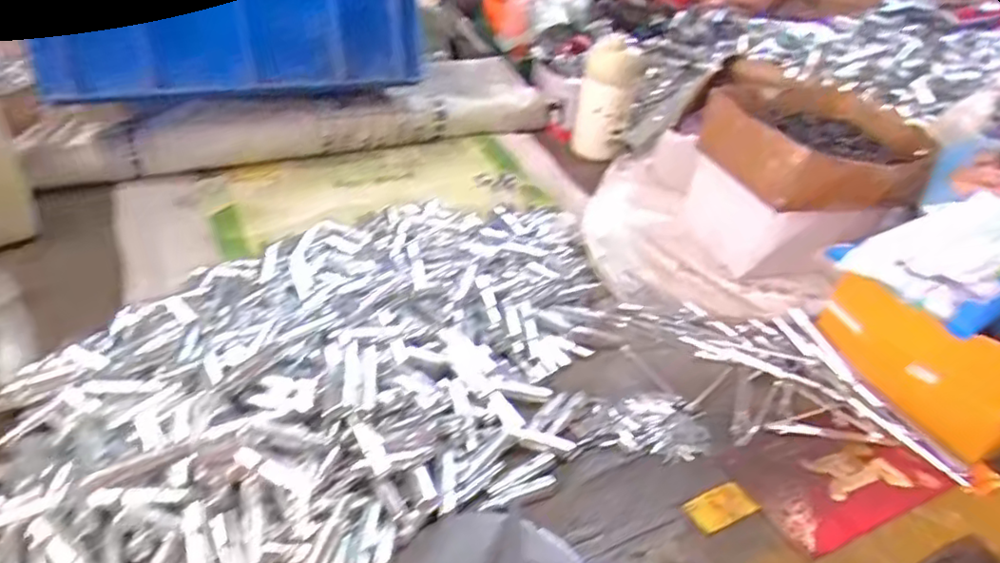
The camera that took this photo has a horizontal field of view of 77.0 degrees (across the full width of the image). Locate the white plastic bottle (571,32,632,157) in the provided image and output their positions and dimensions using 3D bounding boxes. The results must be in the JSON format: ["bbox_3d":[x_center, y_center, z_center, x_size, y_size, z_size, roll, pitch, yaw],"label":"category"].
[{"bbox_3d":[0.134,-0.229,0.790,0.067,0.136,0.051,15,38,9],"label":"white plastic bottle"}]

